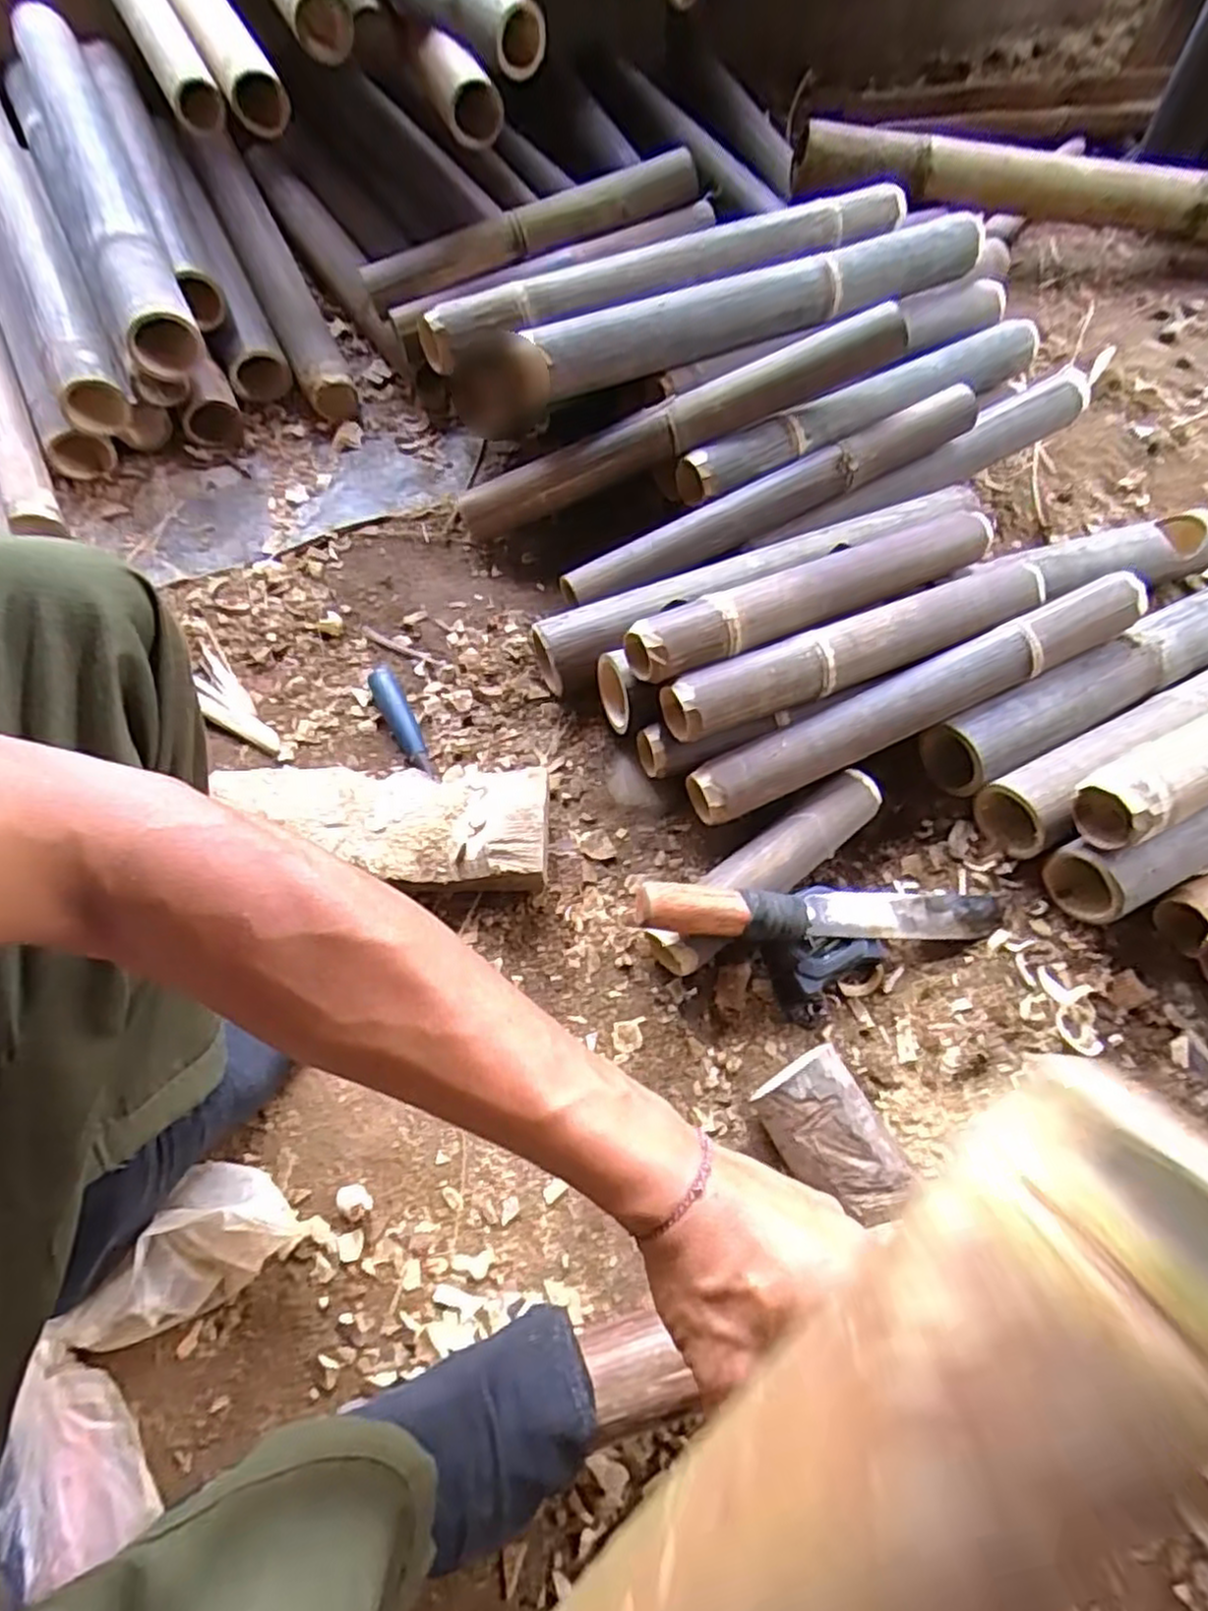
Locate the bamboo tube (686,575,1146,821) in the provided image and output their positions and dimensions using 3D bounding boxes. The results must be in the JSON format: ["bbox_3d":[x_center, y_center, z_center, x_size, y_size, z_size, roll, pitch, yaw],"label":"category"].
[{"bbox_3d":[0.292,-0.101,0.679,0.470,0.054,0.058,-22,67,-14],"label":"bamboo tube"}]

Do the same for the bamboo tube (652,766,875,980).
[{"bbox_3d":[0.142,0.055,0.647,0.242,0.057,0.058,-35,71,-19],"label":"bamboo tube"}]

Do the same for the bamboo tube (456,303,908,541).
[{"bbox_3d":[0.080,-0.386,0.768,0.483,0.050,0.063,-23,65,3],"label":"bamboo tube"}]

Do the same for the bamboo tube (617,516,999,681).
[{"bbox_3d":[0.201,-0.195,0.692,0.398,0.072,0.071,-25,68,-15],"label":"bamboo tube"}]

